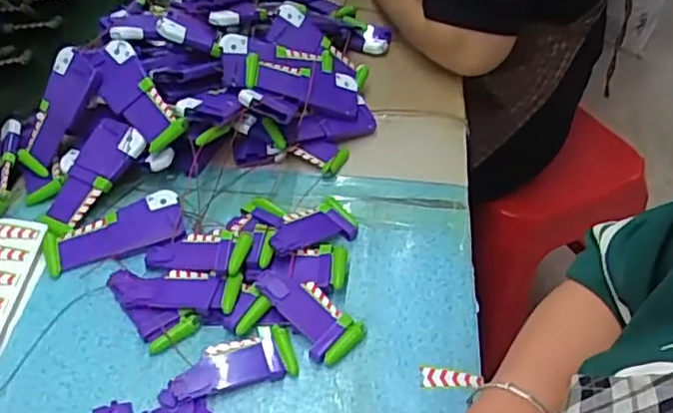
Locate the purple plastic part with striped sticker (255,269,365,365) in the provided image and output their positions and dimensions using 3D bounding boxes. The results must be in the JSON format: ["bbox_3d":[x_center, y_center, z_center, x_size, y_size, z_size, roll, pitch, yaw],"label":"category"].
[{"bbox_3d":[-0.024,0.083,0.499,0.093,0.009,0.044,39,56,14],"label":"purple plastic part with striped sticker"}]

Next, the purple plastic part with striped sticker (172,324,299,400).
[{"bbox_3d":[-0.077,0.114,0.472,0.089,0.017,0.040,-13,47,-13],"label":"purple plastic part with striped sticker"}]

